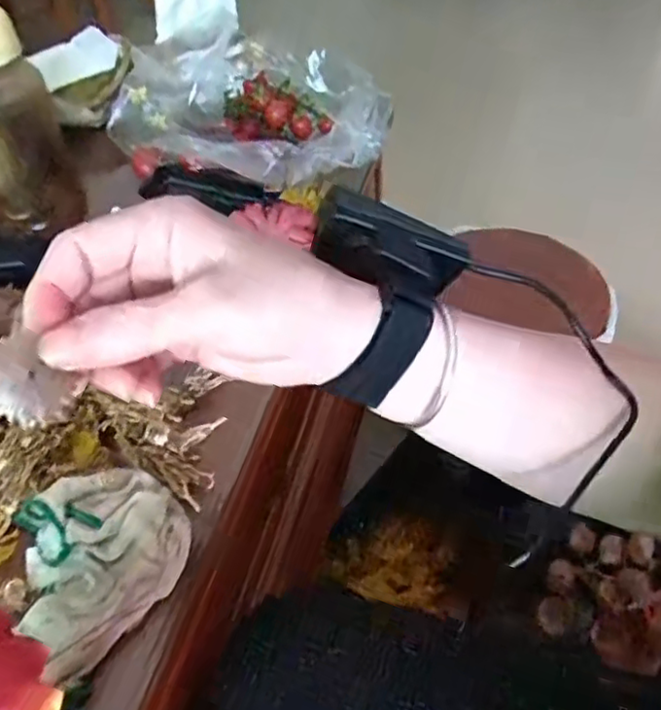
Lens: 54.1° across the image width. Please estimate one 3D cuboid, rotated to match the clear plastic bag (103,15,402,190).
[{"bbox_3d":[-0.085,-0.254,0.646,0.271,0.109,0.165,4,47,7],"label":"clear plastic bag"}]

